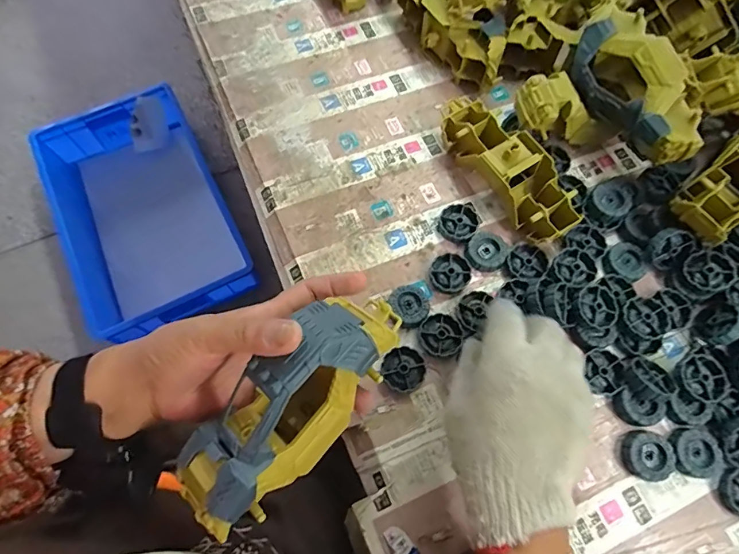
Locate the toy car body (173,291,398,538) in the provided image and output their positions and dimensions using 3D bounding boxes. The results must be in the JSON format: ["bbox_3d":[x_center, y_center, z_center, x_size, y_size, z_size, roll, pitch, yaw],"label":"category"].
[{"bbox_3d":[-0.045,0.079,0.278,0.063,0.063,0.168,39,77,13],"label":"toy car body"}]

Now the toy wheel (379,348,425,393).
[{"bbox_3d":[0.029,0.082,0.386,0.038,0.011,0.036,0,68,-1],"label":"toy wheel"}]

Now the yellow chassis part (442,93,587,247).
[{"bbox_3d":[0.137,-0.111,0.445,0.061,0.053,0.179,-28,72,-11],"label":"yellow chassis part"}]

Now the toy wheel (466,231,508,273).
[{"bbox_3d":[0.113,-0.024,0.427,0.039,0.014,0.038,0,68,-1],"label":"toy wheel"}]

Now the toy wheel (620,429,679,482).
[{"bbox_3d":[0.230,0.147,0.363,0.037,0.014,0.038,0,68,-1],"label":"toy wheel"}]

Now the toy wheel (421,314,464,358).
[{"bbox_3d":[0.065,0.053,0.396,0.037,0.012,0.037,0,68,-1],"label":"toy wheel"}]

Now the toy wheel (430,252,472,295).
[{"bbox_3d":[0.076,-0.003,0.419,0.038,0.011,0.038,0,68,-1],"label":"toy wheel"}]

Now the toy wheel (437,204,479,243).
[{"bbox_3d":[0.089,-0.054,0.440,0.039,0.013,0.039,0,68,-1],"label":"toy wheel"}]

